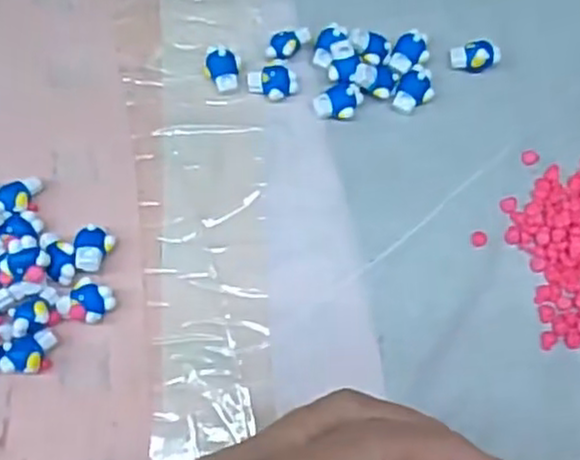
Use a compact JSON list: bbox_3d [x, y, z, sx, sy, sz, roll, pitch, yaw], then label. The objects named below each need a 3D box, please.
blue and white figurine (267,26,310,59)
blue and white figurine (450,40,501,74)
[{"bbox_3d":[-0.001,-0.083,0.327,0.021,0.008,0.012,-15,72,-6],"label":"blue and white figurine"},{"bbox_3d":[0.084,-0.079,0.329,0.021,0.009,0.014,-4,71,-3],"label":"blue and white figurine"}]

